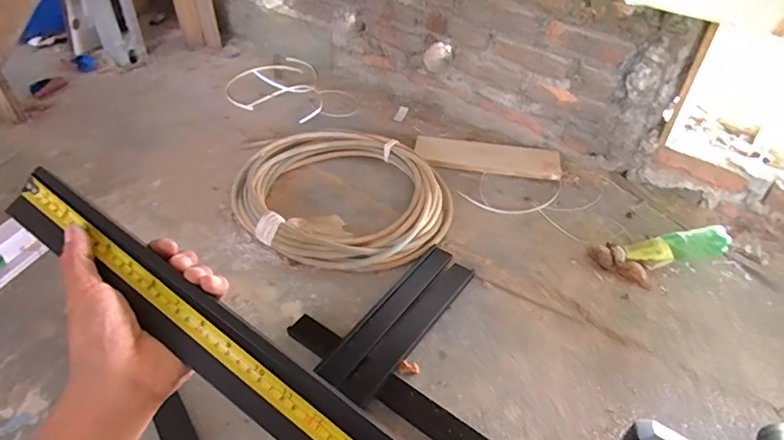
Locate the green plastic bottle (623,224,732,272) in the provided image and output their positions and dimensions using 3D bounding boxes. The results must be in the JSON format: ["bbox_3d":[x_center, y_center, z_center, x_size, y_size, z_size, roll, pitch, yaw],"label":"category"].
[{"bbox_3d":[0.571,0.064,1.008,0.200,0.067,0.051,-12,44,3],"label":"green plastic bottle"}]

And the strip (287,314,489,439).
[{"bbox_3d":[-0.014,0.257,0.787,0.375,0.019,0.056,29,49,24],"label":"strip"}]

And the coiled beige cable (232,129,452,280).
[{"bbox_3d":[-0.105,-0.058,1.098,0.415,0.047,0.447,2,43,-2],"label":"coiled beige cable"}]

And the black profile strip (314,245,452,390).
[{"bbox_3d":[0.001,0.159,0.902,0.051,0.029,0.367,27,49,23],"label":"black profile strip"}]

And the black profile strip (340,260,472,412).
[{"bbox_3d":[0.040,0.184,0.878,0.052,0.026,0.358,28,49,24],"label":"black profile strip"}]

